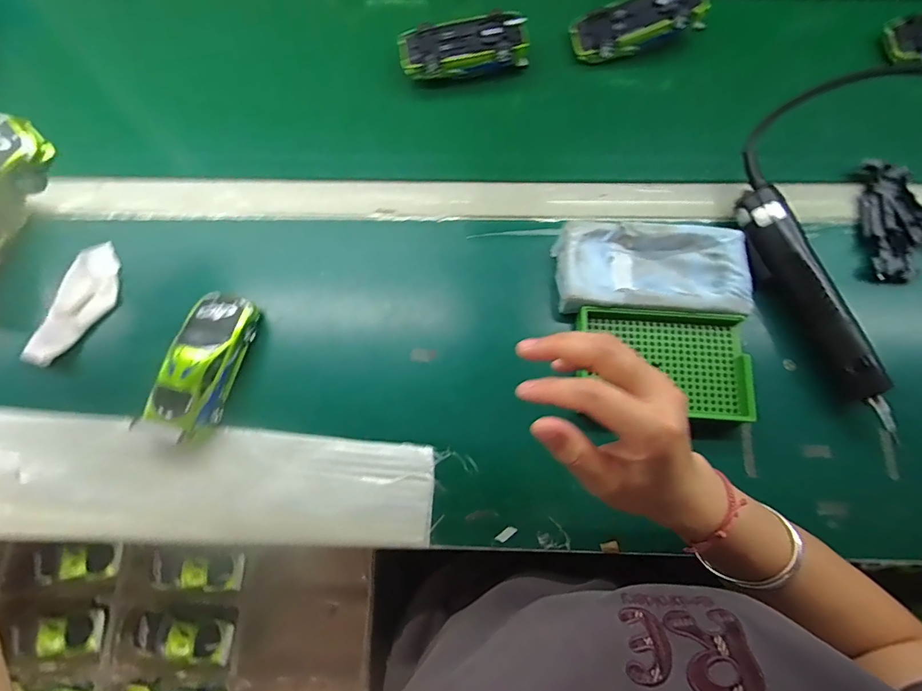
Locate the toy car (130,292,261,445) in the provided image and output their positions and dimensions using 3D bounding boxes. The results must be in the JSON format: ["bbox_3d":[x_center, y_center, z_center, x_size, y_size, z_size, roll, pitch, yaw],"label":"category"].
[{"bbox_3d":[-0.223,0.016,0.381,0.048,0.035,0.126,13,74,5],"label":"toy car"}]

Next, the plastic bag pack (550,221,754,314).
[{"bbox_3d":[0.170,-0.069,0.394,0.162,0.025,0.080,2,73,2],"label":"plastic bag pack"}]

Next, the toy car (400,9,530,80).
[{"bbox_3d":[0.003,-0.323,0.479,0.136,0.032,0.057,-8,73,-2],"label":"toy car"}]

